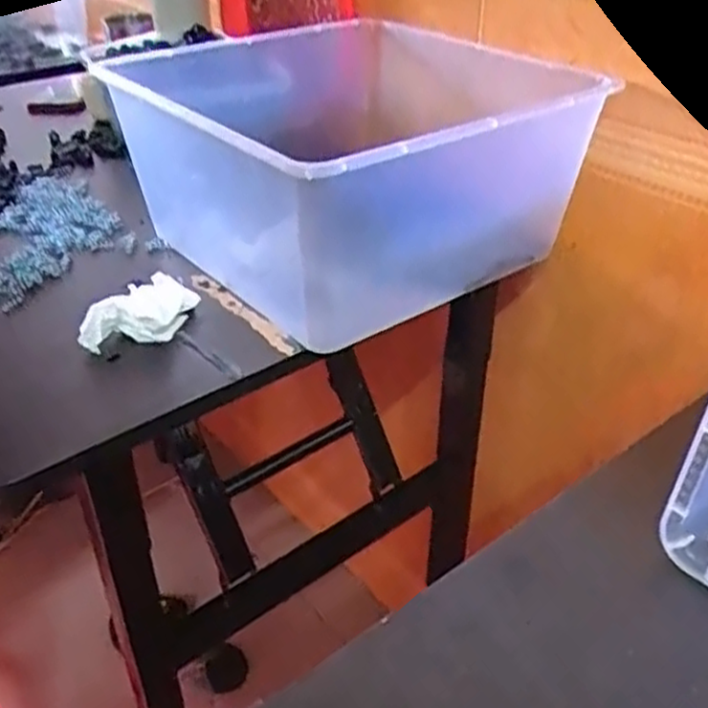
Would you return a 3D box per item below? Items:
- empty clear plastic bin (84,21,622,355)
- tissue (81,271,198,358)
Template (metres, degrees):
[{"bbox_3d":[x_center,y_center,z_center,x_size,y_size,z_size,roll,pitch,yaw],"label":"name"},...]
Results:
[{"bbox_3d":[-0.009,-0.152,0.632,0.299,0.168,0.325,-26,42,-32],"label":"empty clear plastic bin"},{"bbox_3d":[-0.152,-0.030,0.541,0.048,0.031,0.092,20,40,27],"label":"tissue"}]

